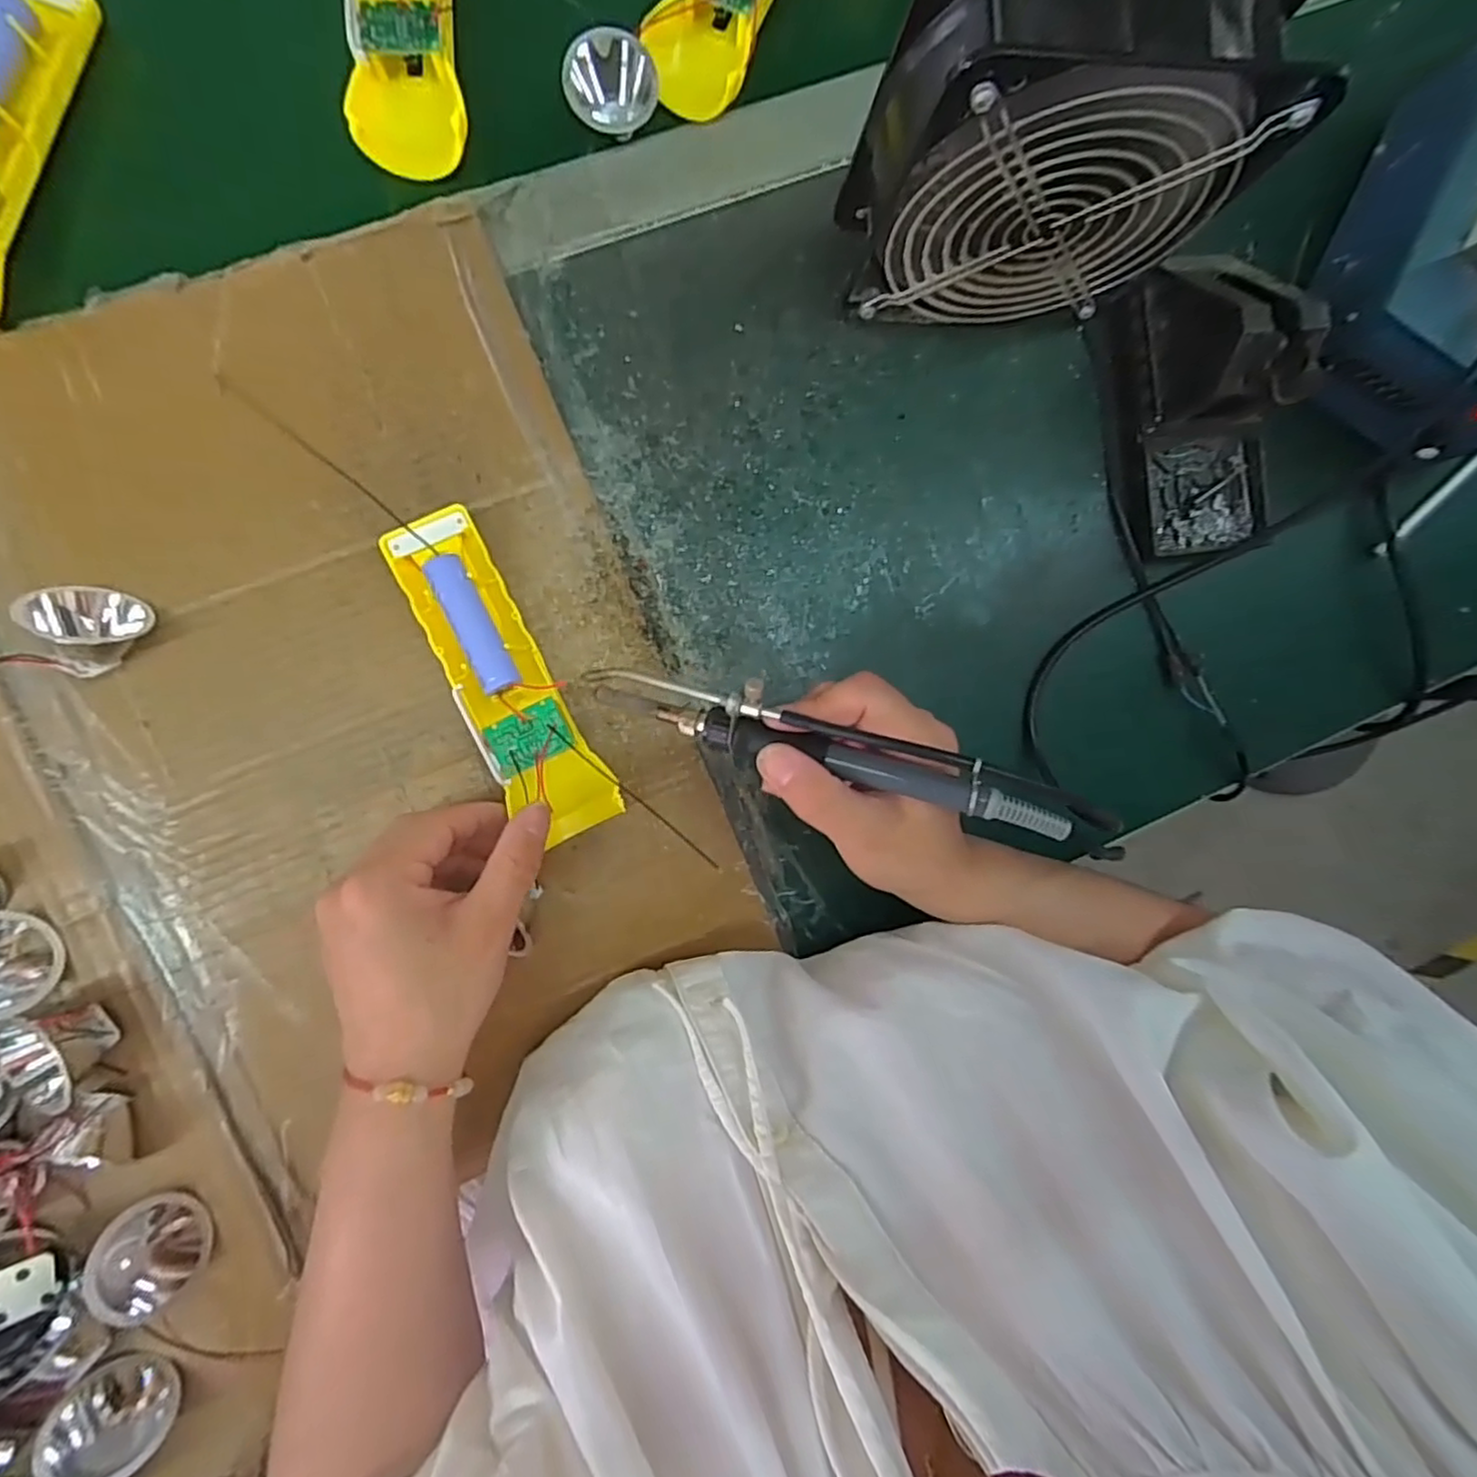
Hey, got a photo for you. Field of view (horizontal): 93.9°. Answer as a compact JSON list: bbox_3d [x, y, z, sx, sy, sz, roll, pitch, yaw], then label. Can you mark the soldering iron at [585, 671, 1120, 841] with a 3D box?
[{"bbox_3d":[0.038,0.003,0.274,0.208,0.024,0.024,16,92,11],"label":"soldering iron"}]

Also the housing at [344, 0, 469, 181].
[{"bbox_3d":[-0.154,-0.339,0.312,0.048,0.022,0.147,-4,91,-8],"label":"housing"}]

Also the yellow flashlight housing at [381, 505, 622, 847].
[{"bbox_3d":[-0.109,-0.028,0.320,0.043,0.023,0.159,-28,93,-5],"label":"yellow flashlight housing"}]

